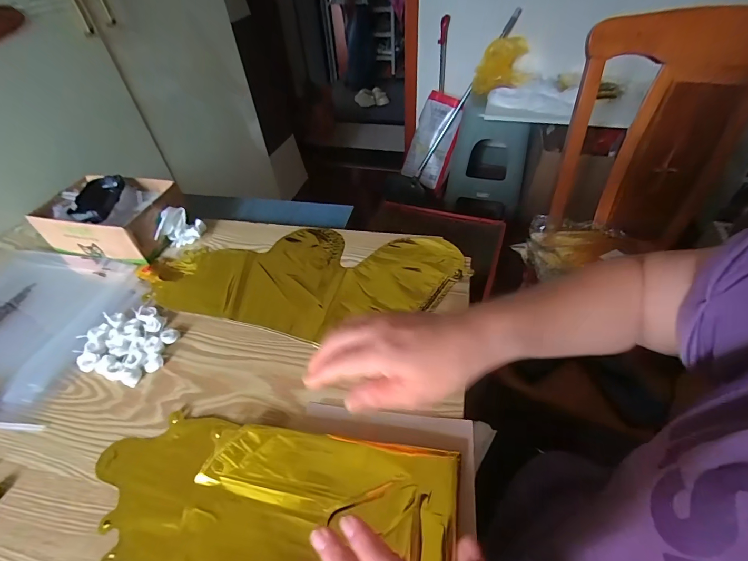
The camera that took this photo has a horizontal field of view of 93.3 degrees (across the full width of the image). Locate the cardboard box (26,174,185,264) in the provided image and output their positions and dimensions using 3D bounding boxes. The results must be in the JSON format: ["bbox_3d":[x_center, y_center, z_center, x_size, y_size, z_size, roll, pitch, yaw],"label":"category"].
[{"bbox_3d":[-0.416,-0.103,0.564,0.184,0.077,0.126,6,46,13],"label":"cardboard box"}]

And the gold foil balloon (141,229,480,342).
[{"bbox_3d":[-0.103,-0.010,0.494,0.430,0.008,0.192,5,46,12],"label":"gold foil balloon"}]

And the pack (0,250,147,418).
[{"bbox_3d":[-0.483,0.043,0.477,0.285,0.013,0.231,6,46,13],"label":"pack"}]

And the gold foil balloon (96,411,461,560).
[{"bbox_3d":[-0.093,0.187,0.294,0.317,0.012,0.134,-2,45,8],"label":"gold foil balloon"}]

